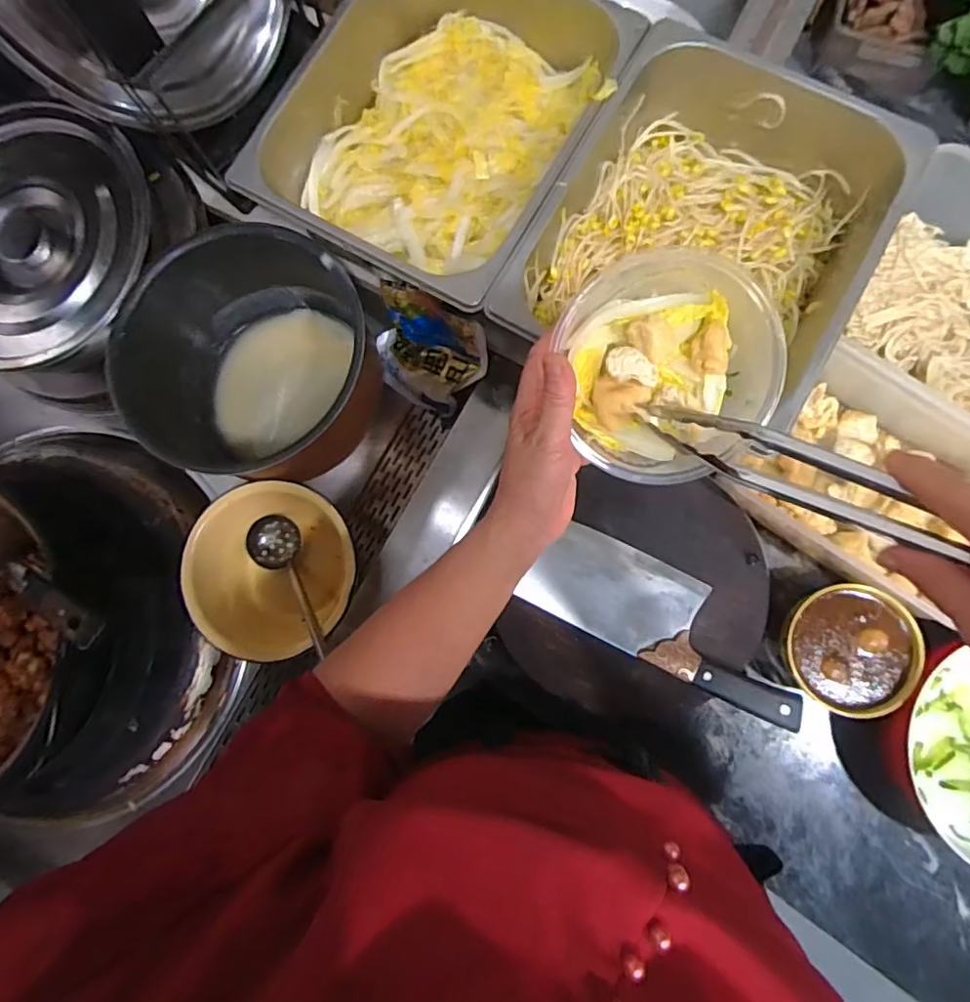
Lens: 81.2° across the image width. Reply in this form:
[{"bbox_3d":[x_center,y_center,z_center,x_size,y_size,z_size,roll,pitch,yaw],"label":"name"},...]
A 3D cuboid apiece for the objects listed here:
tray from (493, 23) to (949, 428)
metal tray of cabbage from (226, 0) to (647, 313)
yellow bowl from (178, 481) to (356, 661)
[{"bbox_3d":[0.189,-0.231,0.503,0.259,0.102,0.309,28,85,7],"label":"tray"},{"bbox_3d":[-0.034,-0.354,0.533,0.256,0.083,0.331,31,86,7],"label":"metal tray of cabbage"},{"bbox_3d":[-0.207,0.073,0.579,0.154,0.103,0.158,5,83,4],"label":"yellow bowl"}]

